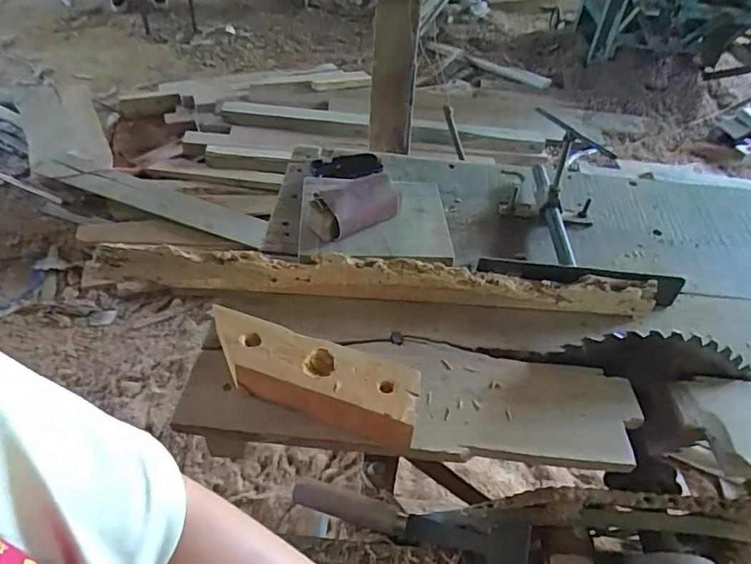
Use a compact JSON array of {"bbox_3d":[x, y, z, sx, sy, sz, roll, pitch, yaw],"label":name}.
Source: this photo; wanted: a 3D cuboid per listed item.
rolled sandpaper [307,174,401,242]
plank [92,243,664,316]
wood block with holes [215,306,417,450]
[{"bbox_3d":[-0.029,-0.101,0.696,0.119,0.045,0.065,-26,52,-26],"label":"rolled sandpaper"},{"bbox_3d":[-0.010,-0.004,0.648,0.672,0.052,0.028,4,45,0],"label":"plank"},{"bbox_3d":[-0.068,0.097,0.540,0.231,0.056,0.068,16,47,12],"label":"wood block with holes"}]

